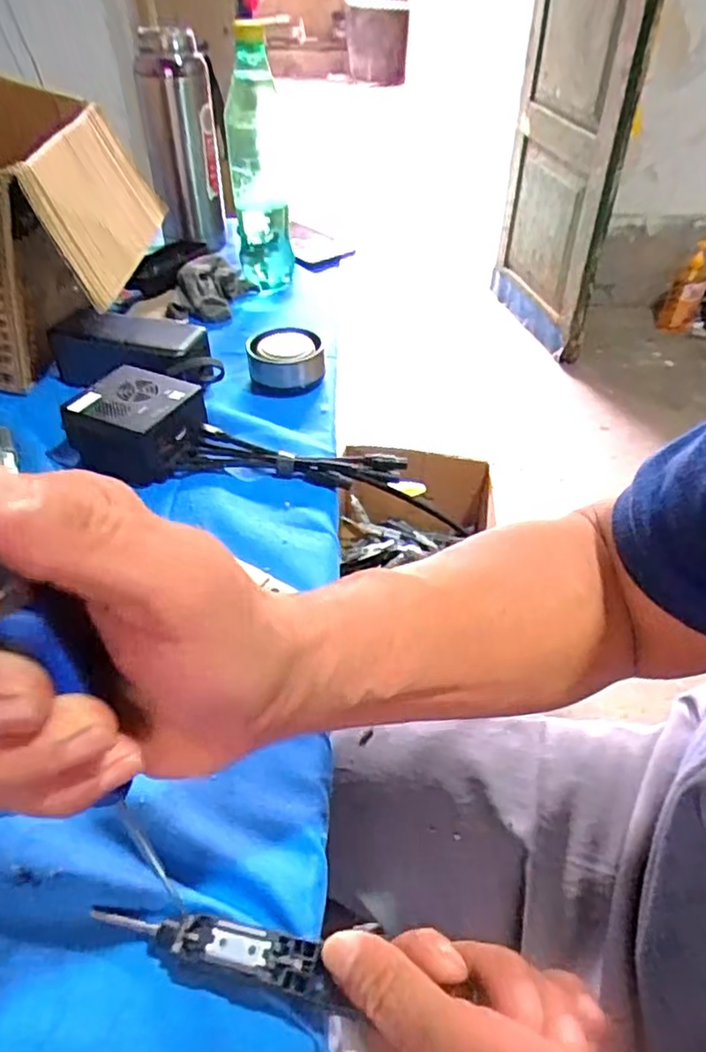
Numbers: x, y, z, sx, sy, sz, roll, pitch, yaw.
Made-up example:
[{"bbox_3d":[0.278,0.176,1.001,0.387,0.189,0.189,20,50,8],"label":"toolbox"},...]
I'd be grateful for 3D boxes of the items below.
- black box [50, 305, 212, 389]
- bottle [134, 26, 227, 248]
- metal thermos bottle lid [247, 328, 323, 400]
[{"bbox_3d":[-0.194,-0.150,0.561,0.140,0.053,0.059,6,43,7],"label":"black box"},{"bbox_3d":[-0.200,-0.450,0.763,0.079,0.209,0.085,-10,45,-13],"label":"bottle"},{"bbox_3d":[-0.059,-0.148,0.581,0.067,0.036,0.064,-3,42,-3],"label":"metal thermos bottle lid"}]

